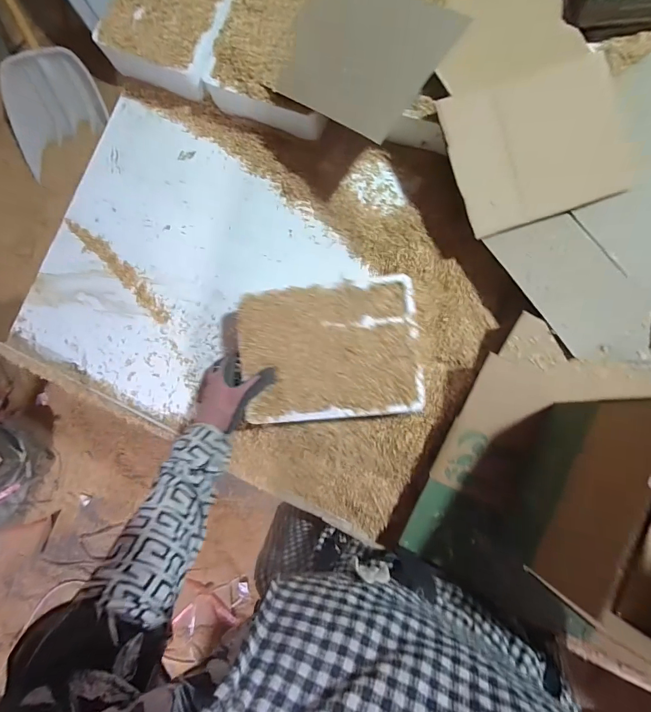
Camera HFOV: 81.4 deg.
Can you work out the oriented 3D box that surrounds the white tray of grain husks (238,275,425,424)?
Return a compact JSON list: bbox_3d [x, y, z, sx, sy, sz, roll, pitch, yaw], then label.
[{"bbox_3d":[0.004,-0.008,0.509,0.235,0.018,0.181,-6,84,7],"label":"white tray of grain husks"}]

